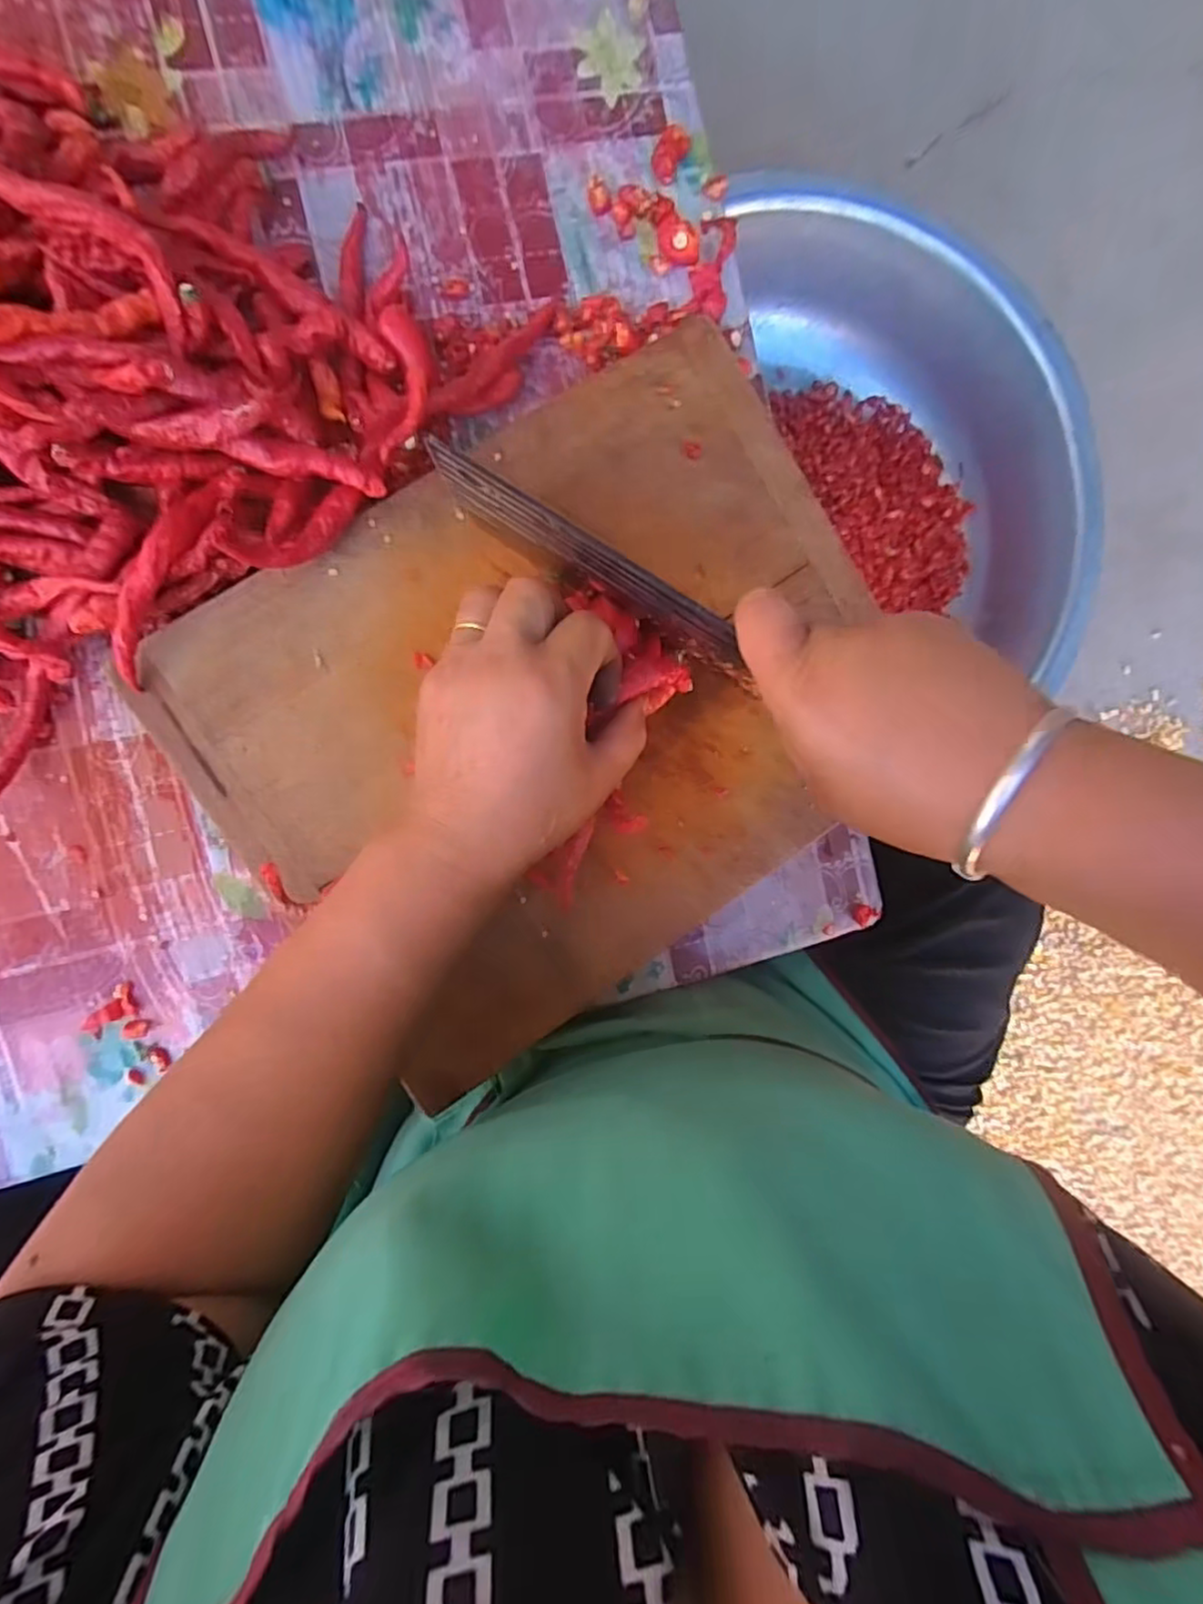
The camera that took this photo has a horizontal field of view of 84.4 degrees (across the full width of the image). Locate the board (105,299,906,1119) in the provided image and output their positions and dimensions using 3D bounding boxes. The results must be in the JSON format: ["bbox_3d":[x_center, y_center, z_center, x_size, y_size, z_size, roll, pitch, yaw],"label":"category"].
[{"bbox_3d":[-0.011,-0.048,0.325,0.331,0.024,0.259,-36,97,-6],"label":"board"}]

